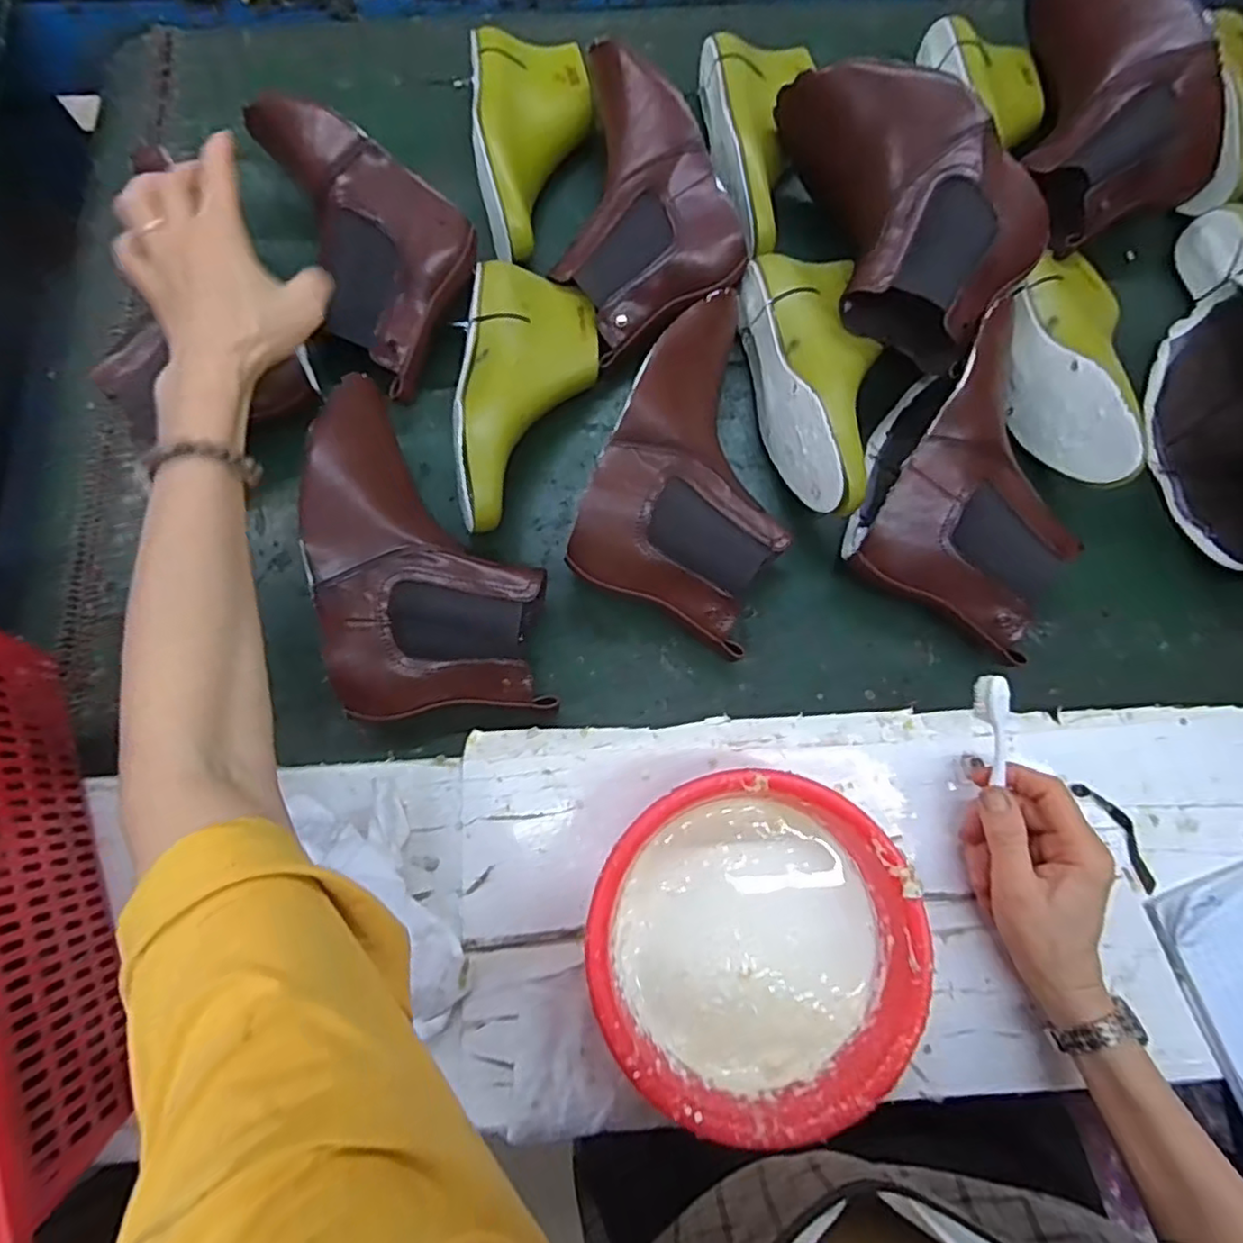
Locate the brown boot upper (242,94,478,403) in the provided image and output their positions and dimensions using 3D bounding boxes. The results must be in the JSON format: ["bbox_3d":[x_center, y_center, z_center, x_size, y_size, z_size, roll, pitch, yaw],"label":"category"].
[{"bbox_3d":[-0.203,-0.332,0.529,0.139,0.083,0.263,-23,78,-5],"label":"brown boot upper"}]

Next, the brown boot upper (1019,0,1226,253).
[{"bbox_3d":[0.421,-0.457,0.563,0.159,0.092,0.224,-19,78,-4],"label":"brown boot upper"}]

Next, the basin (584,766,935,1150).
[{"bbox_3d":[0.078,0.190,0.397,0.184,0.076,0.186,0,77,0],"label":"basin"}]

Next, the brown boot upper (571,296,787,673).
[{"bbox_3d":[0.067,-0.119,0.488,0.141,0.091,0.241,22,78,5],"label":"brown boot upper"}]

